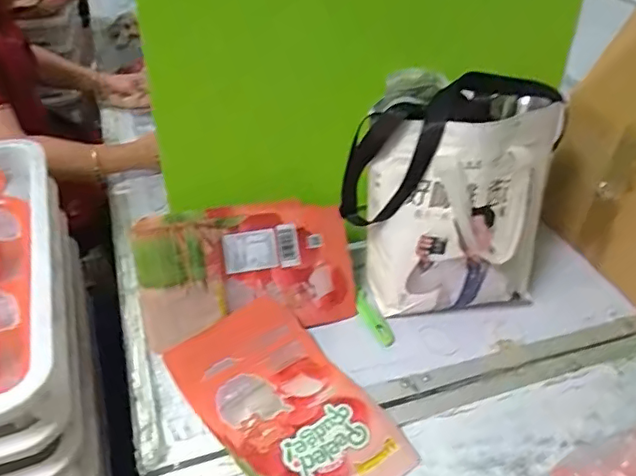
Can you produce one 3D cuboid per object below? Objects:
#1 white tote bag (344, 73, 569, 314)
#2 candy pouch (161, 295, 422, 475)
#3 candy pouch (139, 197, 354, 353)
[{"bbox_3d":[0.166,-0.055,0.755,0.266,0.291,0.196,-2,38,-5],"label":"white tote bag"},{"bbox_3d":[-0.032,0.187,0.637,0.162,0.044,0.268,-29,48,-33],"label":"candy pouch"},{"bbox_3d":[-0.087,0.041,0.721,0.268,0.165,0.035,-9,3,-18],"label":"candy pouch"}]

